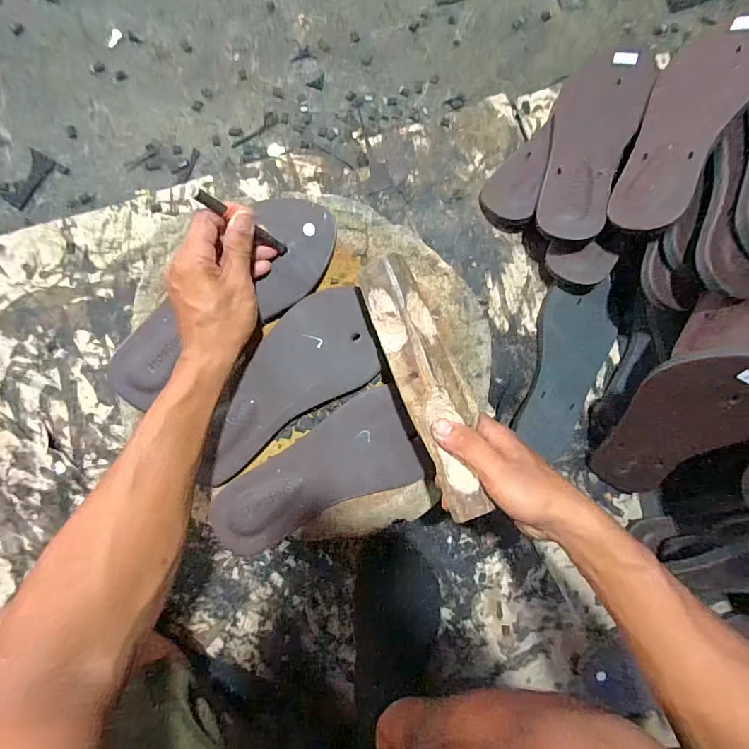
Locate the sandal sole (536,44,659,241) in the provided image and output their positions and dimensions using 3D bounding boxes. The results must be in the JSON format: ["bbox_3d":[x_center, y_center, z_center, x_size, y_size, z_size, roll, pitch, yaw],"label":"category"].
[{"bbox_3d":[0.242,-0.264,0.488,0.088,0.015,0.231,19,82,18],"label":"sandal sole"}]

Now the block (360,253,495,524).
[{"bbox_3d":[0.051,0.007,0.382,0.056,0.026,0.234,-18,82,-5],"label":"block"}]

